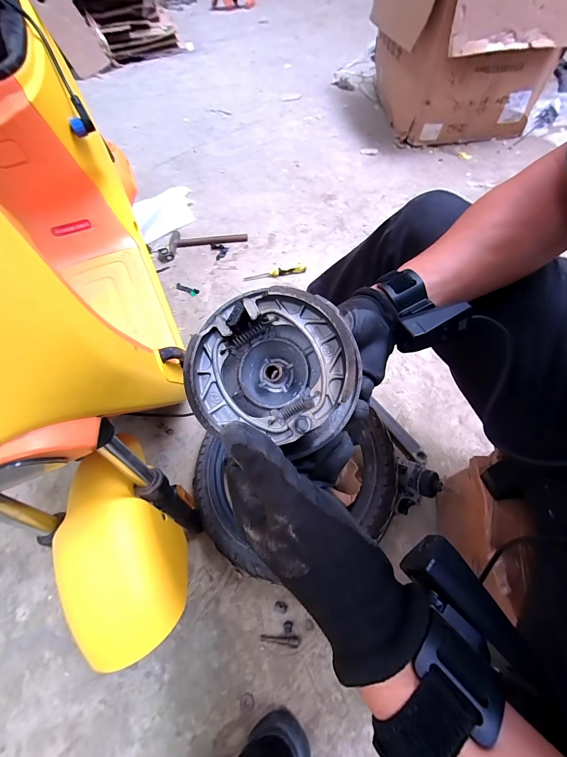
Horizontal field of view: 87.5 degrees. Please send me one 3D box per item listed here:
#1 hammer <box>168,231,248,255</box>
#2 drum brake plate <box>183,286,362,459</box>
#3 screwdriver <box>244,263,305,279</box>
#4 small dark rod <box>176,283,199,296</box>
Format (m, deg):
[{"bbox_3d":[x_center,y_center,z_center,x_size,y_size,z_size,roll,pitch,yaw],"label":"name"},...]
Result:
[{"bbox_3d":[-0.282,-0.528,1.097,0.284,0.025,0.121,-12,59,-2],"label":"hammer"},{"bbox_3d":[-0.006,-0.008,0.218,0.122,0.055,0.124,8,88,4],"label":"drum brake plate"},{"bbox_3d":[-0.027,-0.343,0.960,0.199,0.023,0.029,-9,59,-1],"label":"screwdriver"},{"bbox_3d":[-0.312,-0.290,0.961,0.093,0.009,0.027,26,65,18],"label":"small dark rod"}]

